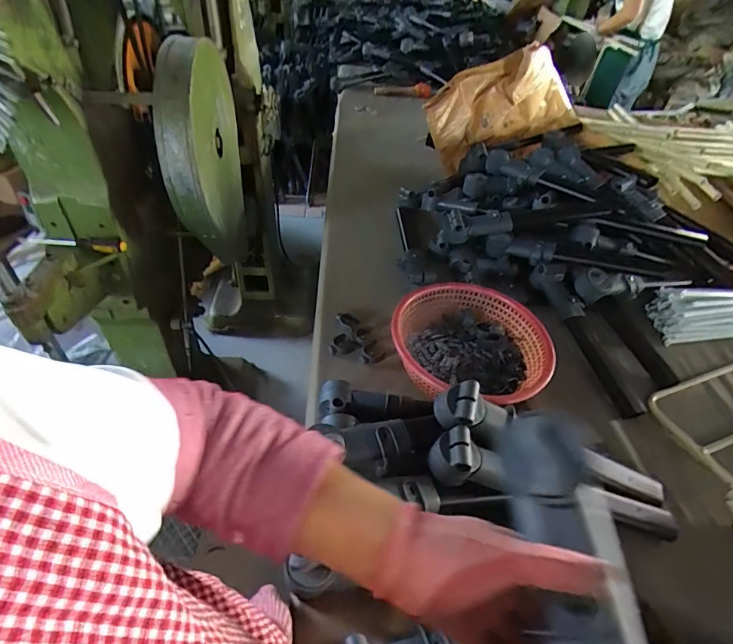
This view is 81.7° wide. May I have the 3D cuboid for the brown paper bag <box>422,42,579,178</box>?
[{"bbox_3d":[0.440,-0.714,1.400,0.509,0.290,0.102,-23,42,-3],"label":"brown paper bag"}]

